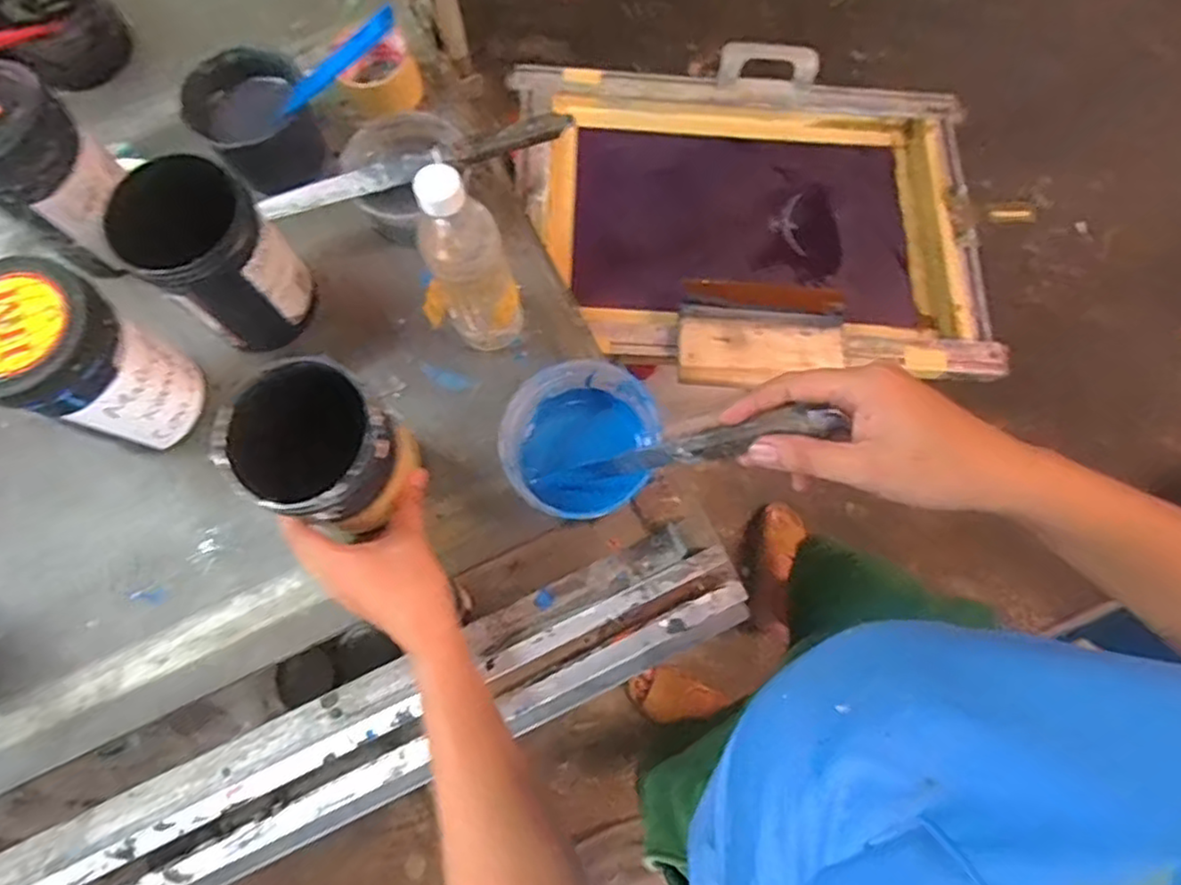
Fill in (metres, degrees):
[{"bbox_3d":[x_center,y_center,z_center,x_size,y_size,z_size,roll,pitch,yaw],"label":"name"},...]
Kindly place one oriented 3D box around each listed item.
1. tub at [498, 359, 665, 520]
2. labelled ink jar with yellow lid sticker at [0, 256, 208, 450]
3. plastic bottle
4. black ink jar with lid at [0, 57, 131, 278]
[{"bbox_3d":[-0.009,0.002,0.582,0.122,0.066,0.125,0,74,1],"label":"tub"},{"bbox_3d":[-0.410,-0.065,0.563,0.107,0.180,0.100,0,74,1],"label":"labelled ink jar with yellow lid sticker"},{"bbox_3d":[-0.097,-0.145,0.560,0.063,0.213,0.063,0,74,1],"label":"plastic bottle"},{"bbox_3d":[-0.477,-0.237,0.595,0.105,0.160,0.101,0,74,1],"label":"black ink jar with lid"}]

